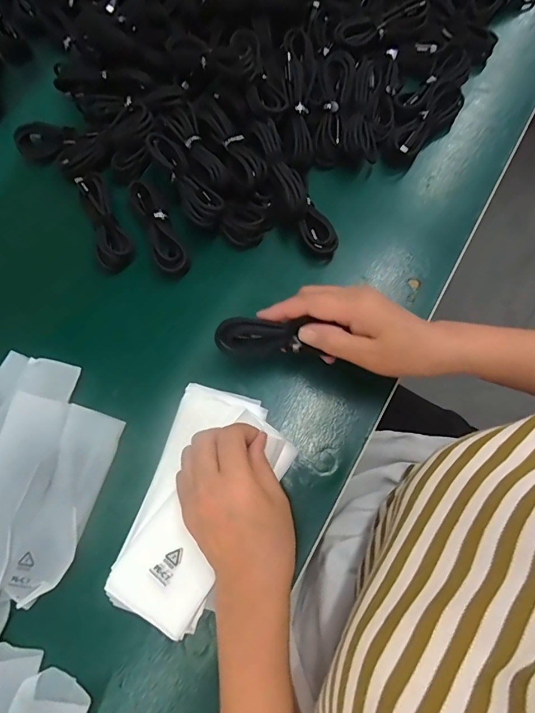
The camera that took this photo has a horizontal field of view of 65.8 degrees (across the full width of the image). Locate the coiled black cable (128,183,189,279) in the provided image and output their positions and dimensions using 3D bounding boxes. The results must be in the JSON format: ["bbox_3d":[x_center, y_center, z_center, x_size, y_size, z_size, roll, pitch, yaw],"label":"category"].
[{"bbox_3d":[-0.110,-0.129,0.415,0.028,0.015,0.110,-26,75,-8],"label":"coiled black cable"}]

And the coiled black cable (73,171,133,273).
[{"bbox_3d":[-0.165,-0.138,0.421,0.029,0.027,0.110,-20,74,-6],"label":"coiled black cable"}]

